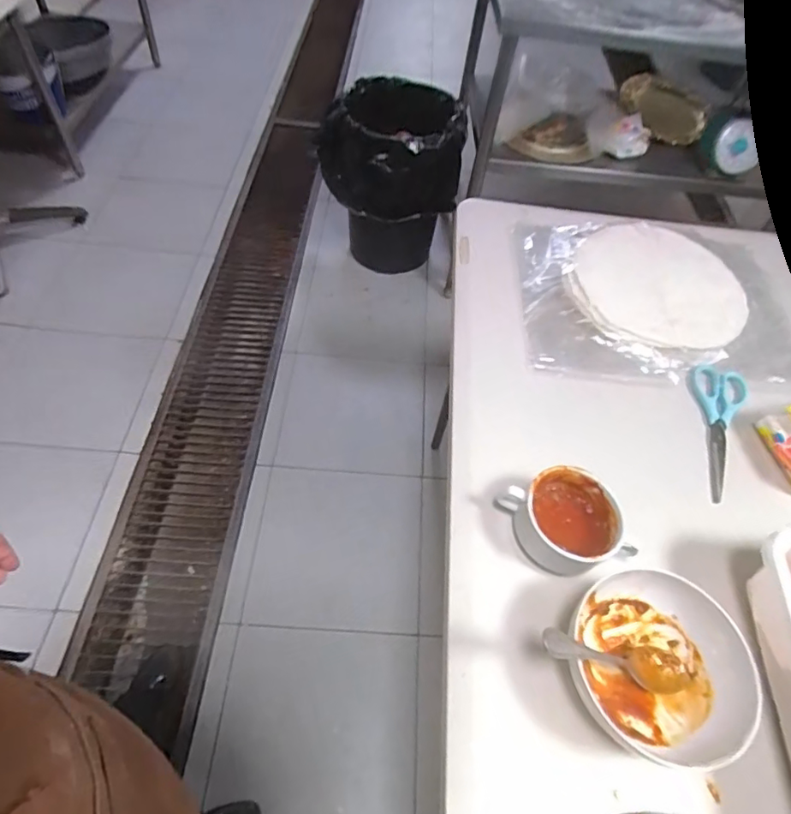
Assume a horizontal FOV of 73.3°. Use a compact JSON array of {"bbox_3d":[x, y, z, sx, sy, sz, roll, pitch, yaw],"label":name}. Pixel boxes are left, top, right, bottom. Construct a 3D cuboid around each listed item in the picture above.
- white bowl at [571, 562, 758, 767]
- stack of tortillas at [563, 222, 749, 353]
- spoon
[{"bbox_3d":[0.234,0.229,0.482,0.138,0.072,0.140,3,55,-4],"label":"white bowl"},{"bbox_3d":[0.403,-0.189,0.814,0.251,0.030,0.248,27,57,12],"label":"stack of tortillas"},{"bbox_3d":[0.196,0.224,0.470,0.160,0.026,0.038,23,50,-27],"label":"spoon"}]

